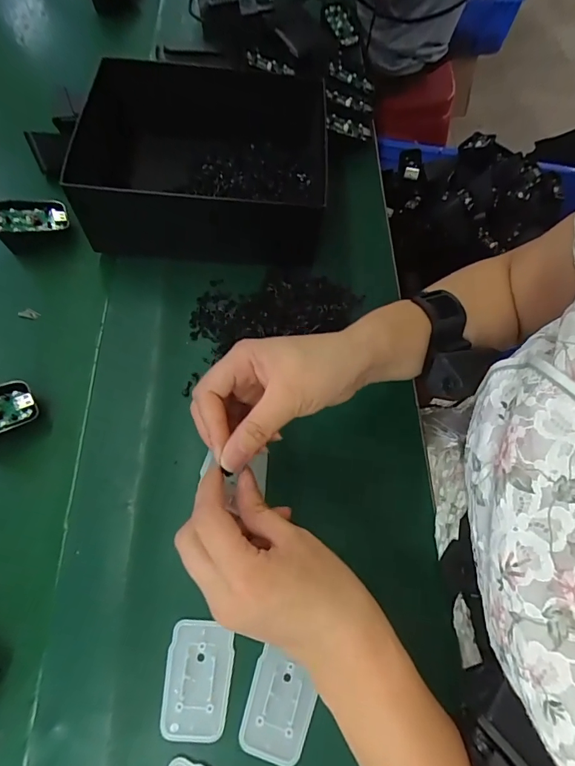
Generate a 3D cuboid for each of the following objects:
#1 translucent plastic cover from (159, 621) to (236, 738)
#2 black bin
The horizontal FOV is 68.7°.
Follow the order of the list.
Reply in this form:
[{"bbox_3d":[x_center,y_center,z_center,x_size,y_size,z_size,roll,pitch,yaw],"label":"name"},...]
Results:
[{"bbox_3d":[-0.062,0.205,0.293,0.045,0.004,0.069,4,66,-1],"label":"translucent plastic cover"},{"bbox_3d":[-0.087,-0.235,0.450,0.251,0.095,0.195,6,66,0],"label":"black bin"}]

